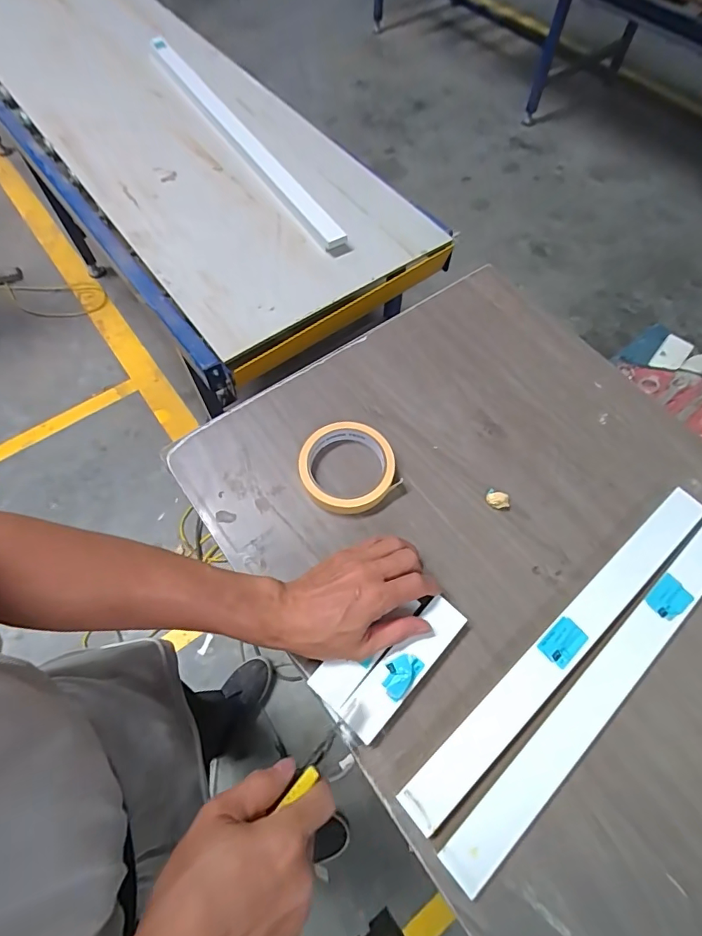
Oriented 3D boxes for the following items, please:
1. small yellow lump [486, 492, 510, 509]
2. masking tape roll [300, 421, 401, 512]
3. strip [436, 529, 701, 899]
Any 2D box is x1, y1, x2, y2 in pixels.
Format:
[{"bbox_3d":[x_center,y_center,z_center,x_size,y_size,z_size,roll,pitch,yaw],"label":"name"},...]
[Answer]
[{"bbox_3d":[0.151,0.034,0.475,0.022,0.011,0.016,-3,64,-2],"label":"small yellow lump"},{"bbox_3d":[-0.004,-0.002,0.479,0.096,0.026,0.093,0,64,-1],"label":"masking tape roll"},{"bbox_3d":[0.222,0.178,0.392,0.391,0.006,0.037,-37,73,-18],"label":"strip"}]

